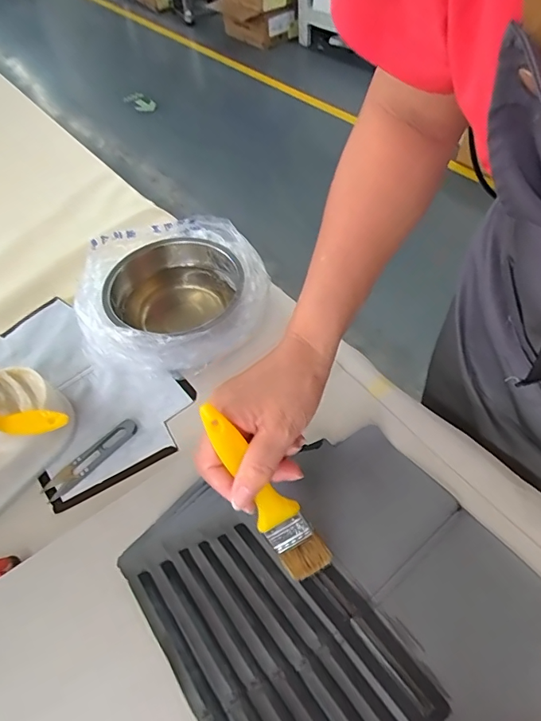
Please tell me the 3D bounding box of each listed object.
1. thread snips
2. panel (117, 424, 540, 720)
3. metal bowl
[{"bbox_3d":[-0.177,0.095,0.459,0.024,0.005,0.101,37,64,26],"label":"thread snips"},{"bbox_3d":[0.057,0.191,0.369,0.261,0.015,0.280,-33,60,-17],"label":"panel"},{"bbox_3d":[-0.107,-0.084,0.546,0.192,0.074,0.223,-3,54,1],"label":"metal bowl"}]

